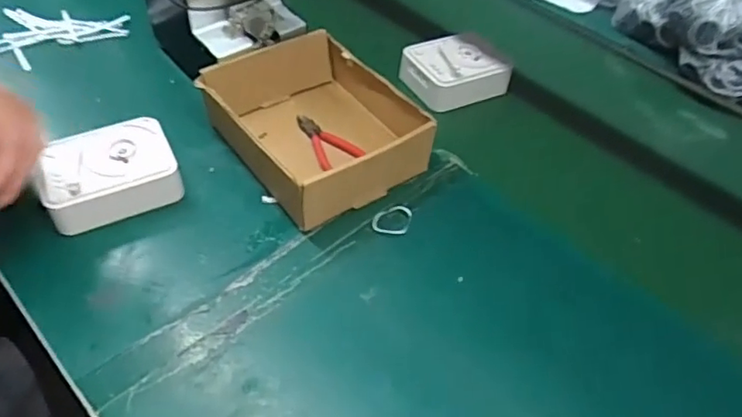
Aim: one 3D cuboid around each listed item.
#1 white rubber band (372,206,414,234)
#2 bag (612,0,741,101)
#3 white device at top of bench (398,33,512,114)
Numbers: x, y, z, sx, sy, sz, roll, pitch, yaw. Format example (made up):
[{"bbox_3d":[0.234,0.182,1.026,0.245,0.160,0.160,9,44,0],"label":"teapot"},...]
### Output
[{"bbox_3d":[0.022,0.011,0.619,0.039,0.006,0.038,12,47,7],"label":"white rubber band"},{"bbox_3d":[0.485,-0.289,0.852,0.111,0.140,0.262,-15,50,-19],"label":"bag"},{"bbox_3d":[0.114,-0.187,0.794,0.135,0.046,0.106,-18,51,-20],"label":"white device at top of bench"}]

